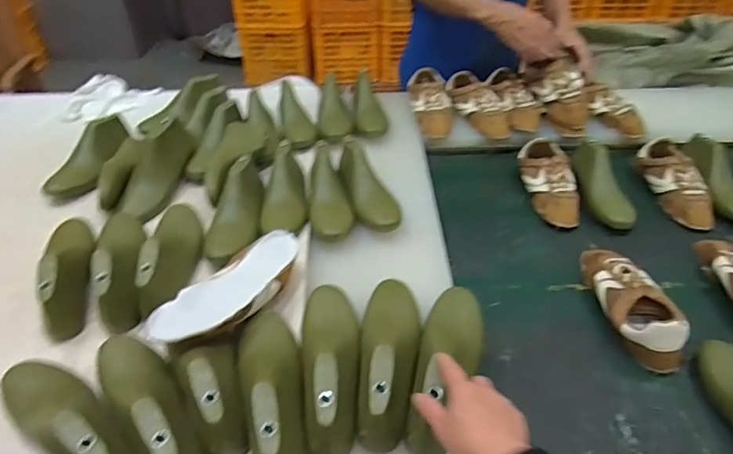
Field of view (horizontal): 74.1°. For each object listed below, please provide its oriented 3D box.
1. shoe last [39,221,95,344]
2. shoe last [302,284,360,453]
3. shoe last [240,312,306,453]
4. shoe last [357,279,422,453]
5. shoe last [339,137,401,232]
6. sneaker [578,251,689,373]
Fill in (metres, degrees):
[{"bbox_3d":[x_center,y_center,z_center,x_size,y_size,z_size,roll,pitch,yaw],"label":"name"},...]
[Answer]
[{"bbox_3d":[-0.474,0.055,0.766,0.076,0.086,0.246,-18,44,-19],"label":"shoe last"},{"bbox_3d":[-0.047,0.156,0.617,0.076,0.077,0.248,-2,41,-1],"label":"shoe last"},{"bbox_3d":[-0.116,0.185,0.590,0.077,0.086,0.242,-12,42,-13],"label":"shoe last"},{"bbox_3d":[0.031,0.154,0.633,0.079,0.089,0.247,2,41,4],"label":"shoe last"},{"bbox_3d":[0.002,-0.085,0.904,0.085,0.069,0.220,-9,42,-9],"label":"shoe last"},{"bbox_3d":[0.417,0.105,0.770,0.092,0.071,0.243,1,41,2],"label":"sneaker"}]

